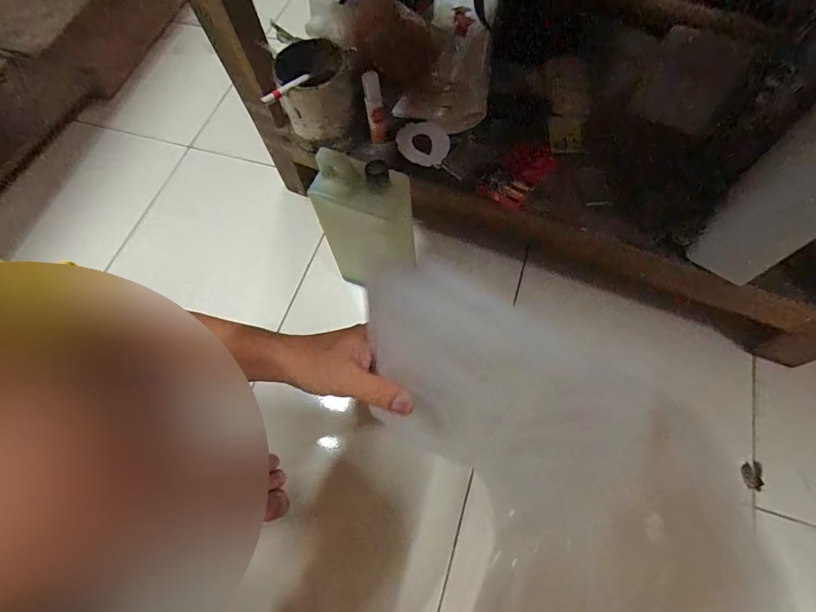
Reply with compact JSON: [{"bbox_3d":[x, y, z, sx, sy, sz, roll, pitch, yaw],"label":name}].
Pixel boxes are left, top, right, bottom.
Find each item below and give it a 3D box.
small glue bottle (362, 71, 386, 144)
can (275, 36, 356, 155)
[{"bbox_3d":[-0.038,-0.228,0.486,0.019,0.083,0.024,-5,66,2],"label":"small glue bottle"},{"bbox_3d":[-0.109,-0.246,0.496,0.086,0.087,0.093,-18,66,-4],"label":"can"}]

